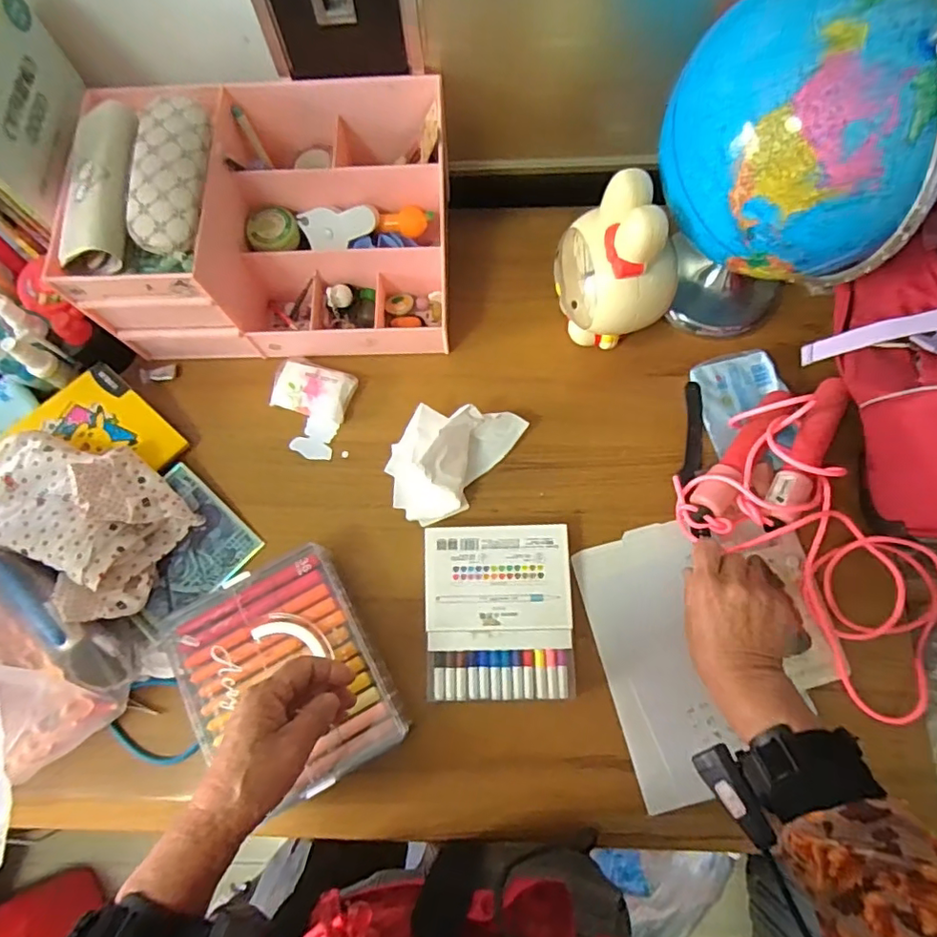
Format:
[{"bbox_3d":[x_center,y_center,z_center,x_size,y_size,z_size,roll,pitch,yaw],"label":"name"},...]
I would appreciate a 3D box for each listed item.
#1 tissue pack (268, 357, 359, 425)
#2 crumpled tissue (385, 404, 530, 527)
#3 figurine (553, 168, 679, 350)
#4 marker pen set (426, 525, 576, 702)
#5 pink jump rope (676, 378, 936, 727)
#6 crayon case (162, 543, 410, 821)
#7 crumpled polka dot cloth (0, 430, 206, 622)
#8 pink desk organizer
[{"bbox_3d":[-0.174,-0.087,0.634,0.090,0.022,0.057,15,75,6],"label":"tissue pack"},{"bbox_3d":[-0.024,-0.019,0.580,0.099,0.063,0.149,36,78,11],"label":"crumpled tissue"},{"bbox_3d":[0.142,-0.188,0.556,0.113,0.176,0.093,14,75,6],"label":"figurine"},{"bbox_3d":[0.029,0.139,0.553,0.137,0.035,0.160,-1,74,2],"label":"marker pen set"},{"bbox_3d":[0.359,0.071,0.547,0.195,0.076,0.292,-39,76,-9],"label":"pink jump rope"},{"bbox_3d":[-0.171,0.190,0.518,0.168,0.025,0.198,-29,75,-6],"label":"crayon case"},{"bbox_3d":[-0.375,0.045,0.567,0.201,0.093,0.131,40,79,12],"label":"crumpled polka dot cloth"},{"bbox_3d":[-0.200,-0.262,0.593,0.350,0.182,0.226,-2,74,2],"label":"pink desk organizer"}]

